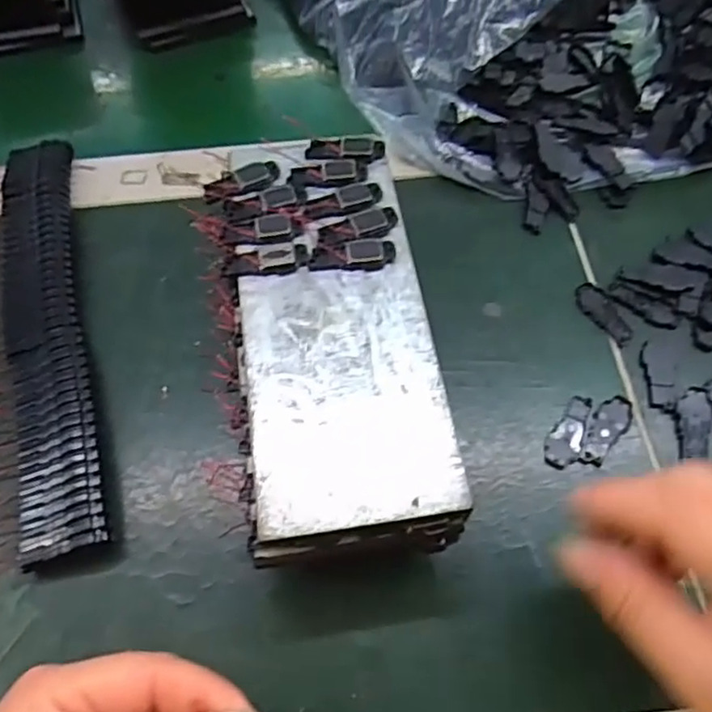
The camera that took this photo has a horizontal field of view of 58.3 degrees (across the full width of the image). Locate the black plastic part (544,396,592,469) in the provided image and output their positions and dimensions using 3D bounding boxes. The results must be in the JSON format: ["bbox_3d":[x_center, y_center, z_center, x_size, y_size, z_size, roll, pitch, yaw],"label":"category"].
[{"bbox_3d":[0.104,0.037,0.310,0.016,0.004,0.039,29,65,15],"label":"black plastic part"}]

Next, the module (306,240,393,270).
[{"bbox_3d":[-0.001,-0.046,0.289,0.037,0.004,0.014,-1,61,0],"label":"module"}]

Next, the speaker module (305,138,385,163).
[{"bbox_3d":[-0.005,-0.104,0.321,0.039,0.004,0.015,2,61,2],"label":"speaker module"}]

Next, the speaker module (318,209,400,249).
[{"bbox_3d":[0.001,-0.060,0.294,0.039,0.004,0.015,-18,63,-9],"label":"speaker module"}]

